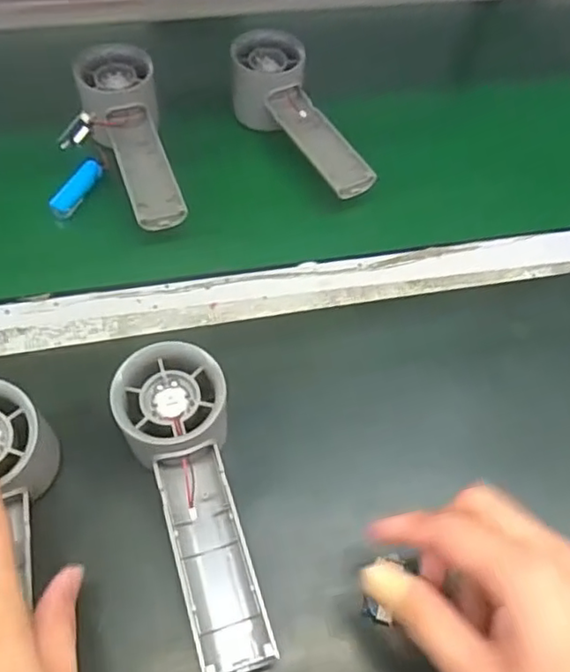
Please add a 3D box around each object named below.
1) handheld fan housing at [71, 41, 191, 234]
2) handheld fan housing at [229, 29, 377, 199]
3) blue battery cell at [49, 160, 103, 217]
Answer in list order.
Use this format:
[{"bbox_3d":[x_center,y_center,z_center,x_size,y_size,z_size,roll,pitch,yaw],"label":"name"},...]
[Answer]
[{"bbox_3d":[-0.113,-0.138,0.449,0.054,0.063,0.149,-12,60,-11],"label":"handheld fan housing"},{"bbox_3d":[0.008,-0.162,0.471,0.061,0.059,0.153,-22,63,-16],"label":"handheld fan housing"},{"bbox_3d":[-0.153,-0.108,0.449,0.014,0.013,0.051,26,61,11],"label":"blue battery cell"}]

